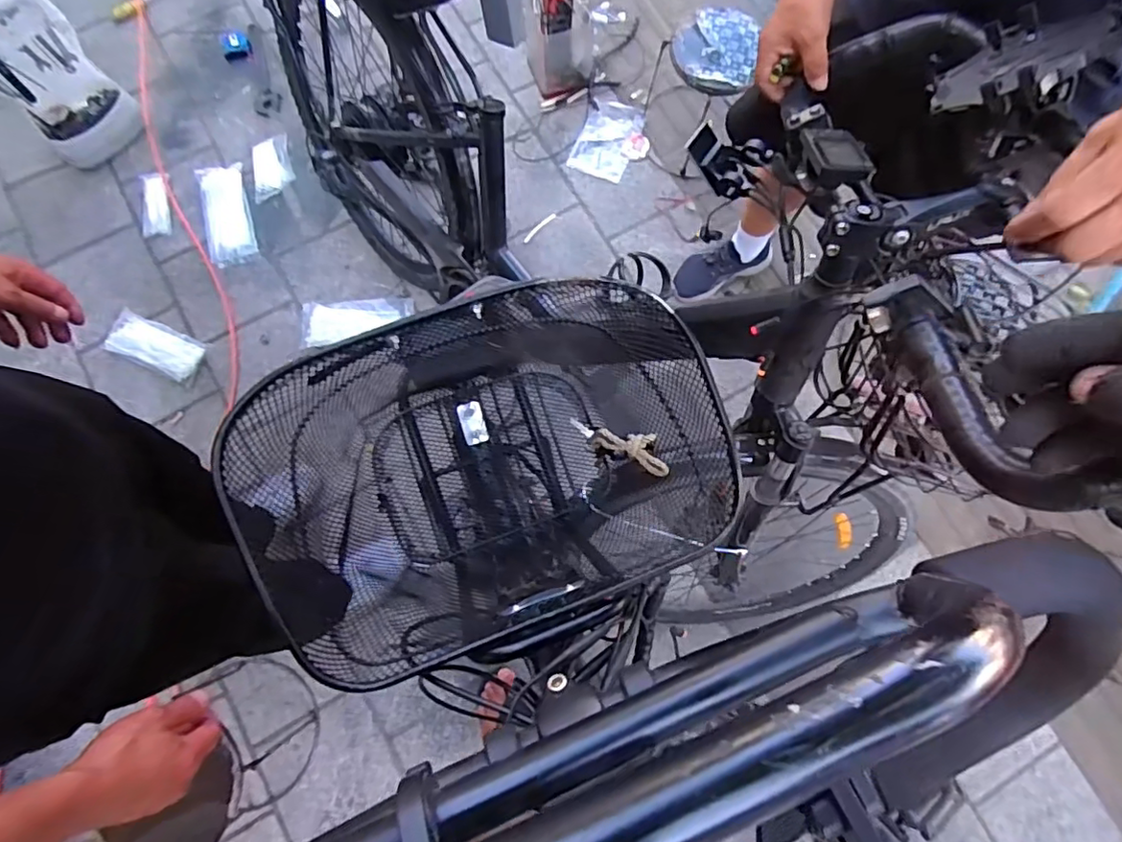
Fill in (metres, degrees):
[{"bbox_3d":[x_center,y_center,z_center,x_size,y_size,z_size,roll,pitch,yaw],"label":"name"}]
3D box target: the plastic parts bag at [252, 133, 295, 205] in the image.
[{"bbox_3d":[-0.761,-0.662,1.547,0.110,0.033,0.174,-16,79,-3],"label":"plastic parts bag"}]

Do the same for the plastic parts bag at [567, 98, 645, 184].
[{"bbox_3d":[0.124,-0.755,1.572,0.146,0.017,0.215,22,79,4],"label":"plastic parts bag"}]

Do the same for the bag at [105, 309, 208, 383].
[{"bbox_3d":[-0.994,-0.186,1.435,0.241,0.051,0.112,24,79,5],"label":"bag"}]

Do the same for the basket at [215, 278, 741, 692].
[{"bbox_3d":[-0.061,0.051,0.533,0.334,0.292,0.256,-19,79,-4],"label":"basket"}]

